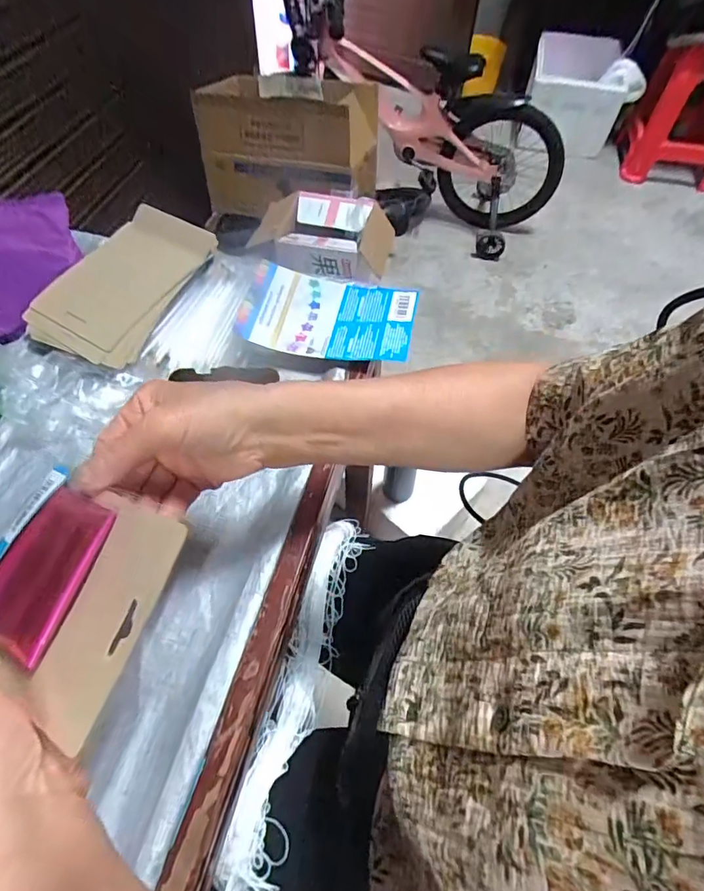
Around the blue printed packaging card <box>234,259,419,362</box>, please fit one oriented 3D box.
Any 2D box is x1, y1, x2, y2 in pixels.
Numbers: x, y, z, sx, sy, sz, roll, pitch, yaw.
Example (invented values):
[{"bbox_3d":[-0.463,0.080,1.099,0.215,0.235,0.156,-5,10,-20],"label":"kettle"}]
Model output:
[{"bbox_3d":[-0.025,-0.141,0.525,0.179,0.016,0.112,10,56,5],"label":"blue printed packaging card"}]

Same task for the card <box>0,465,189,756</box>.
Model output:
[{"bbox_3d":[-0.165,0.076,0.274,0.139,0.006,0.109,15,72,29],"label":"card"}]

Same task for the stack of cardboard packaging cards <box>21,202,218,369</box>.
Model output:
[{"bbox_3d":[-0.250,-0.181,0.534,0.130,0.015,0.196,24,68,8],"label":"stack of cardboard packaging cards"}]

